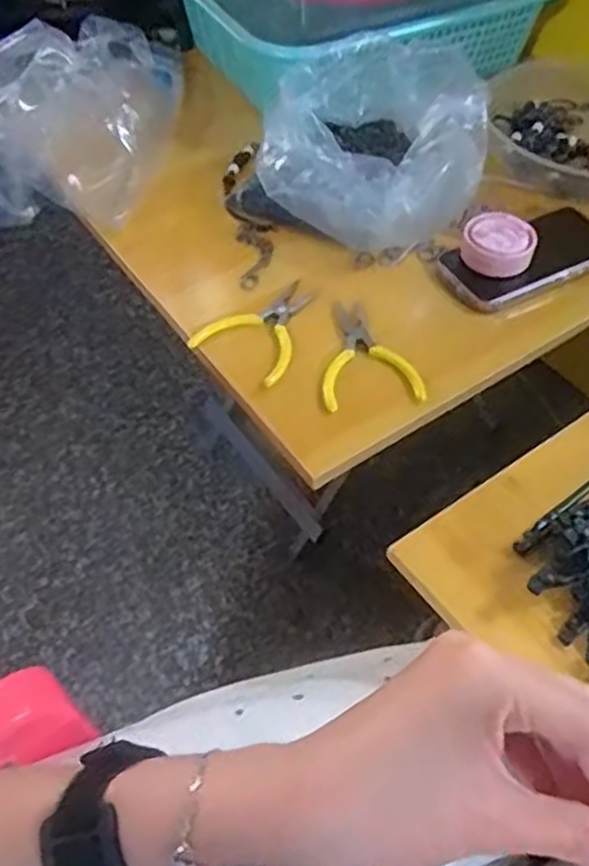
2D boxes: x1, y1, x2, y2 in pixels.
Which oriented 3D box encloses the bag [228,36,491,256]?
[{"bbox_3d":[0.086,-0.260,0.675,0.237,0.093,0.176,-37,61,-26],"label":"bag"}]

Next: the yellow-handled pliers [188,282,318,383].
[{"bbox_3d":[-0.024,-0.089,0.602,0.080,0.010,0.104,26,56,18],"label":"yellow-handled pliers"}]

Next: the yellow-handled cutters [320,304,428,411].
[{"bbox_3d":[0.051,-0.065,0.581,0.074,0.007,0.112,-9,53,-8],"label":"yellow-handled cutters"}]

